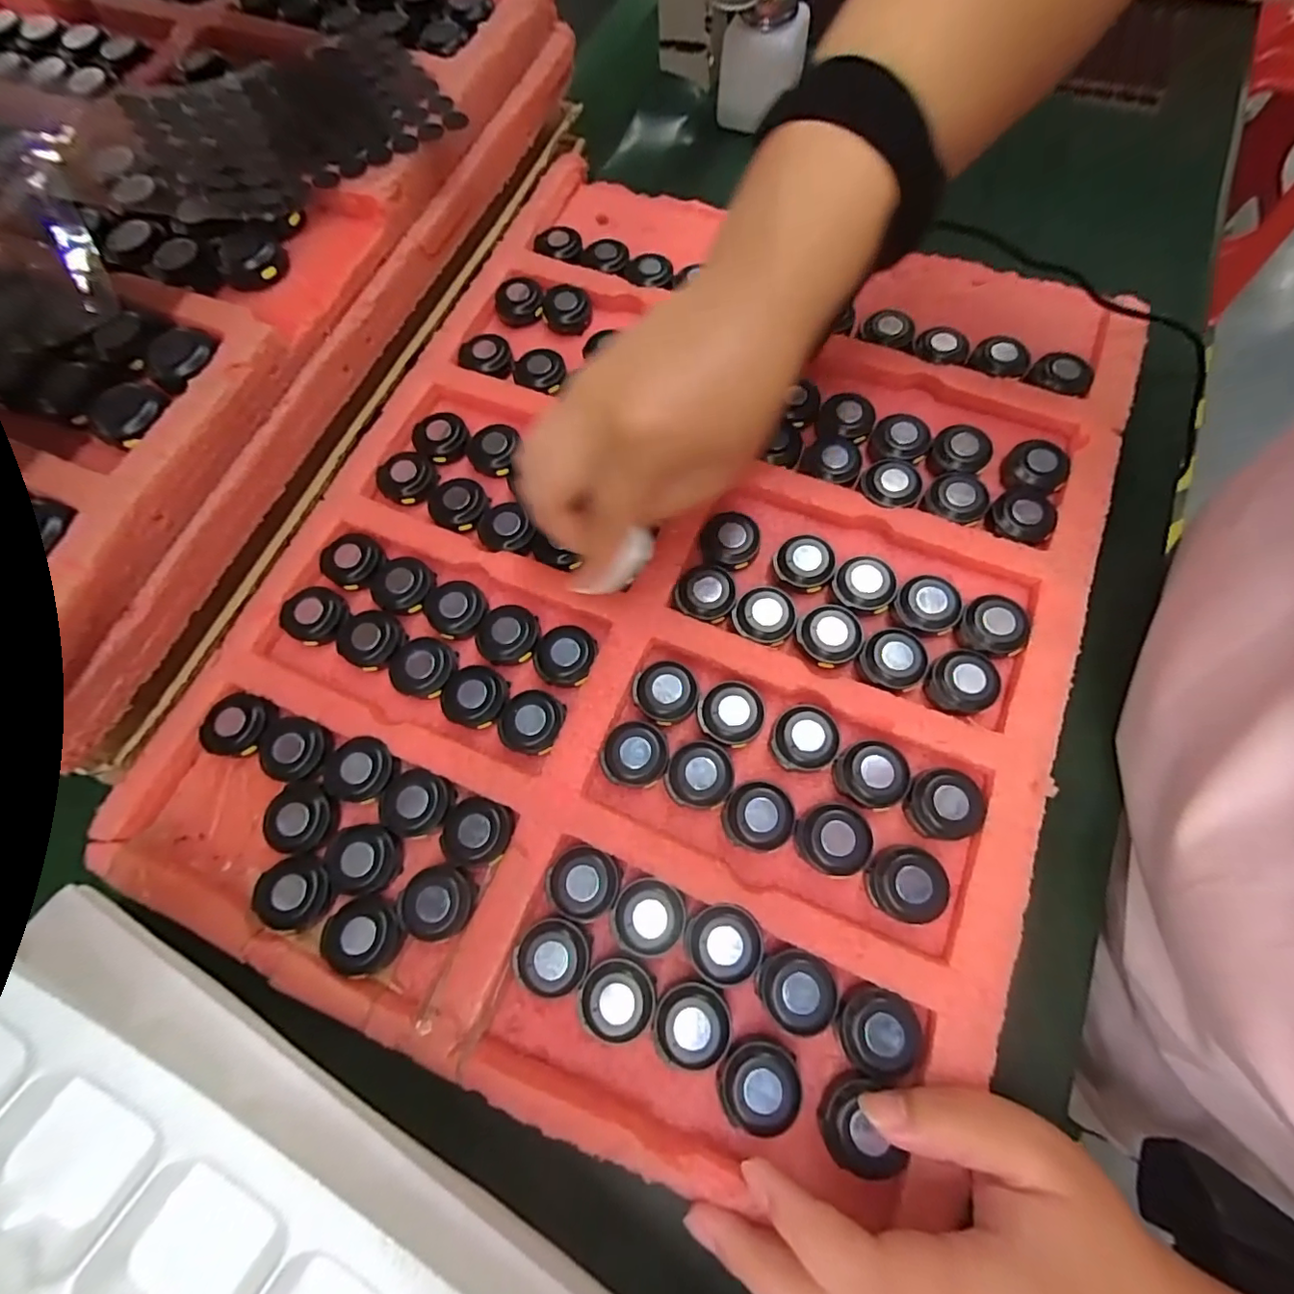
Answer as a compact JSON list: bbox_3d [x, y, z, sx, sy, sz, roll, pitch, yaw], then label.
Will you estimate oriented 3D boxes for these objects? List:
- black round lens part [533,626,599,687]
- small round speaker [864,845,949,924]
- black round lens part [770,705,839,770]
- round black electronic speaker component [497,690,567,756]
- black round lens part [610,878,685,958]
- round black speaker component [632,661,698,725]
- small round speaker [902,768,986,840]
[{"bbox_3d":[-0.041,0.004,0.271,0.029,0.009,0.029,-1,70,2],"label":"black round lens part"},{"bbox_3d":[0.107,0.098,0.230,0.029,0.012,0.028,-1,70,2],"label":"small round speaker"},{"bbox_3d":[0.072,0.041,0.253,0.029,0.010,0.029,-1,70,2],"label":"black round lens part"},{"bbox_3d":[-0.054,0.036,0.263,0.029,0.013,0.030,-1,70,2],"label":"round black electronic speaker component"},{"bbox_3d":[0.001,0.112,0.231,0.030,0.012,0.028,-1,70,2],"label":"black round lens part"},{"bbox_3d":[0.009,0.021,0.262,0.028,0.006,0.029,-1,70,2],"label":"round black speaker component"},{"bbox_3d":[0.128,0.068,0.240,0.029,0.013,0.028,-1,70,2],"label":"small round speaker"}]

